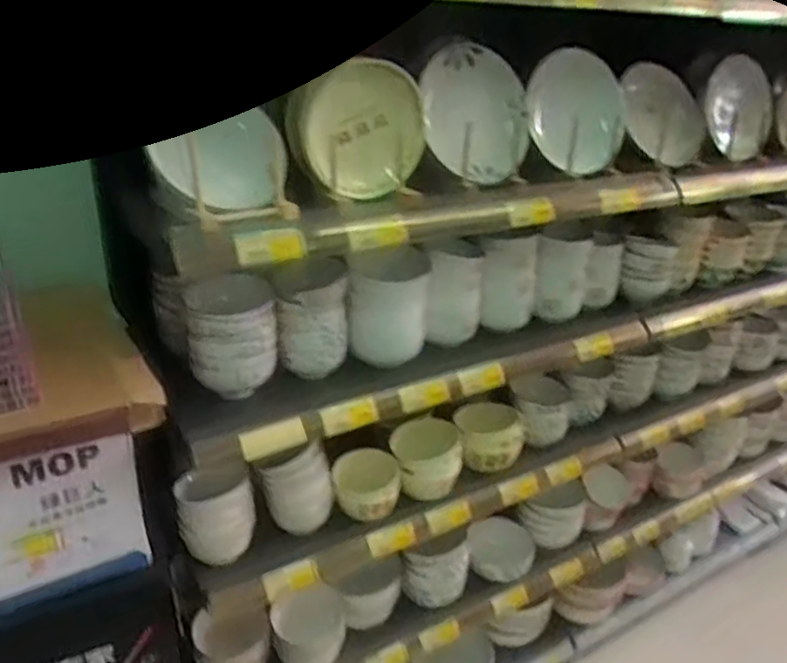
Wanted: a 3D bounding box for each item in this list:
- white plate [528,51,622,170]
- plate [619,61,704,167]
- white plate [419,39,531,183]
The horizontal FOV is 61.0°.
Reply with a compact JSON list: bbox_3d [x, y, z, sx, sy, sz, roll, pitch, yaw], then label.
[{"bbox_3d":[0.307,-0.359,1.088,0.180,0.191,0.037,-20,25,-17],"label":"white plate"},{"bbox_3d":[0.486,-0.409,1.218,0.202,0.195,0.031,22,-23,-23],"label":"plate"},{"bbox_3d":[0.127,-0.333,1.024,0.196,0.186,0.040,37,-14,-21],"label":"white plate"}]

